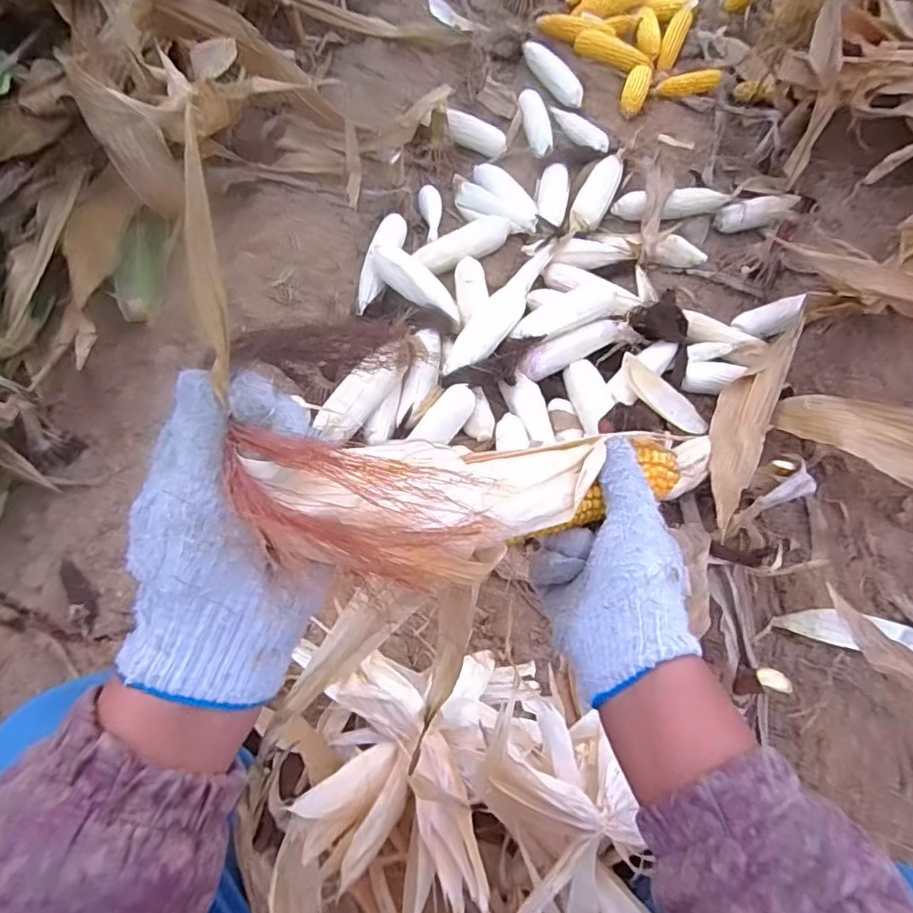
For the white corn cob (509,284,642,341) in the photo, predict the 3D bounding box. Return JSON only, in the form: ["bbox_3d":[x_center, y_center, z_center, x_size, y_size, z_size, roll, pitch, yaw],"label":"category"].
[{"bbox_3d":[0.187,-0.232,0.936,0.216,0.052,0.064,-21,68,-12],"label":"white corn cob"}]

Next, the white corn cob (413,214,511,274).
[{"bbox_3d":[0.015,-0.376,1.036,0.192,0.056,0.060,-28,70,-14],"label":"white corn cob"}]

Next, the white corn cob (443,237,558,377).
[{"bbox_3d":[0.080,-0.244,0.942,0.065,0.049,0.328,31,68,11],"label":"white corn cob"}]

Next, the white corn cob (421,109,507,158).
[{"bbox_3d":[0.018,-0.664,1.172,0.178,0.054,0.053,13,64,-20],"label":"white corn cob"}]

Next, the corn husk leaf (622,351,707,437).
[{"bbox_3d":[0.329,-0.096,0.915,0.200,0.029,0.048,34,64,-22],"label":"corn husk leaf"}]

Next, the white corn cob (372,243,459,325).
[{"bbox_3d":[-0.068,-0.294,0.970,0.193,0.042,0.064,38,69,14],"label":"white corn cob"}]

